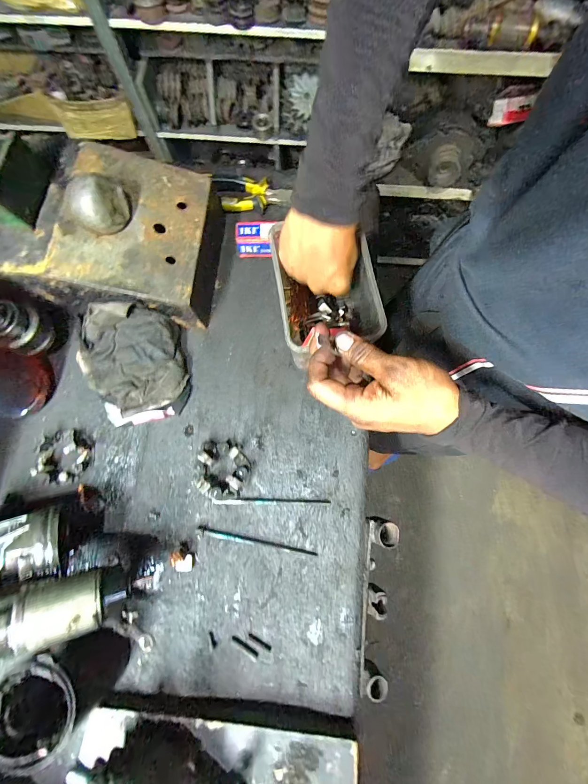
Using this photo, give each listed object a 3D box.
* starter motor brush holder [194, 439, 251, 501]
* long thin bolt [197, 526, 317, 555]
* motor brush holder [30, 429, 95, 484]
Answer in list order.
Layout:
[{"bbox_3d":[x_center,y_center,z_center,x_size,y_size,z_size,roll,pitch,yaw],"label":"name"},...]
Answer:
[{"bbox_3d":[-0.086,0.094,0.386,0.058,0.030,0.069,7,76,3],"label":"starter motor brush holder"},{"bbox_3d":[-0.045,0.181,0.377,0.142,0.009,0.012,12,76,4],"label":"long thin bolt"},{"bbox_3d":[-0.287,0.079,0.394,0.058,0.025,0.063,-1,76,0],"label":"motor brush holder"}]

